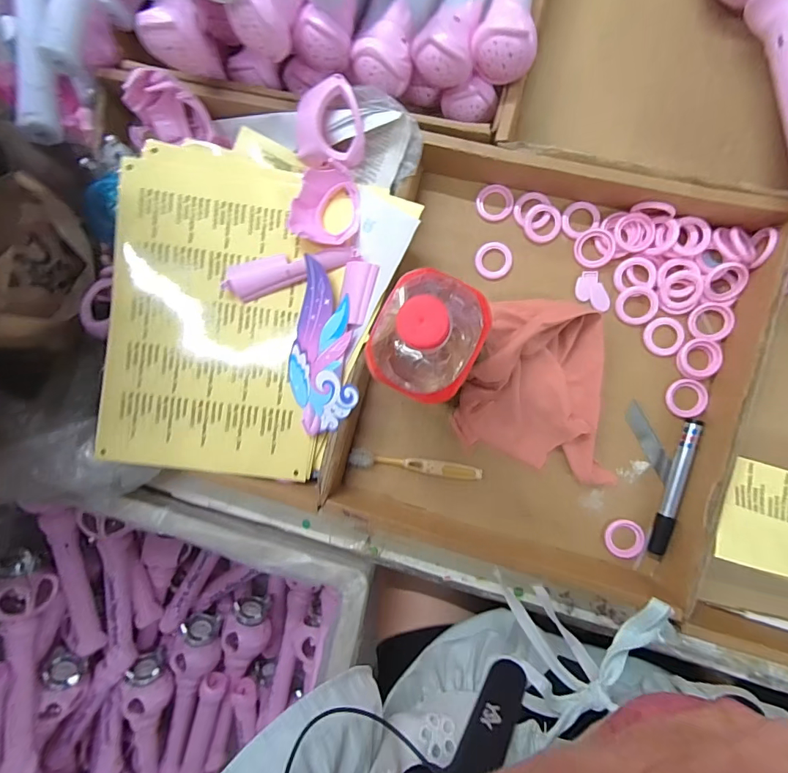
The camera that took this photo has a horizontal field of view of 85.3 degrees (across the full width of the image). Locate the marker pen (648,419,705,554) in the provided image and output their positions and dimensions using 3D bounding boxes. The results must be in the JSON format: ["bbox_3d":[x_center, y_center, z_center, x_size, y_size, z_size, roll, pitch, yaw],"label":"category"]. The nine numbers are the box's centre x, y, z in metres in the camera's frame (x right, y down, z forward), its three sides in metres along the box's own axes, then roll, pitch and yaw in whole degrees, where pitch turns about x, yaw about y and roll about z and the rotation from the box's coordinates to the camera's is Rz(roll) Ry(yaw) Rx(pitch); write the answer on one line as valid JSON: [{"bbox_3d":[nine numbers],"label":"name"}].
[{"bbox_3d":[0.275,0.098,0.419,0.017,0.011,0.135,14,93,7],"label":"marker pen"}]

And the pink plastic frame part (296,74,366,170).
[{"bbox_3d":[-0.061,-0.242,0.397,0.065,0.033,0.065,-1,92,8],"label":"pink plastic frame part"}]

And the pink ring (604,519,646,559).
[{"bbox_3d":[0.231,0.153,0.428,0.036,0.005,0.037,0,92,8],"label":"pink ring"}]

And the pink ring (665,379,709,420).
[{"bbox_3d":[0.287,0.012,0.423,0.036,0.010,0.038,0,92,8],"label":"pink ring"}]

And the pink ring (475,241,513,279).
[{"bbox_3d":[0.104,-0.131,0.443,0.037,0.007,0.036,0,92,8],"label":"pink ring"}]

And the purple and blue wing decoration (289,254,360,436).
[{"bbox_3d":[-0.074,-0.039,0.424,0.068,0.008,0.165,-6,90,16],"label":"purple and blue wing decoration"}]

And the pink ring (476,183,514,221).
[{"bbox_3d":[0.105,-0.191,0.444,0.037,0.004,0.037,0,92,8],"label":"pink ring"}]

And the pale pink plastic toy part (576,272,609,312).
[{"bbox_3d":[0.199,-0.094,0.431,0.027,0.004,0.042,-24,88,8],"label":"pale pink plastic toy part"}]

